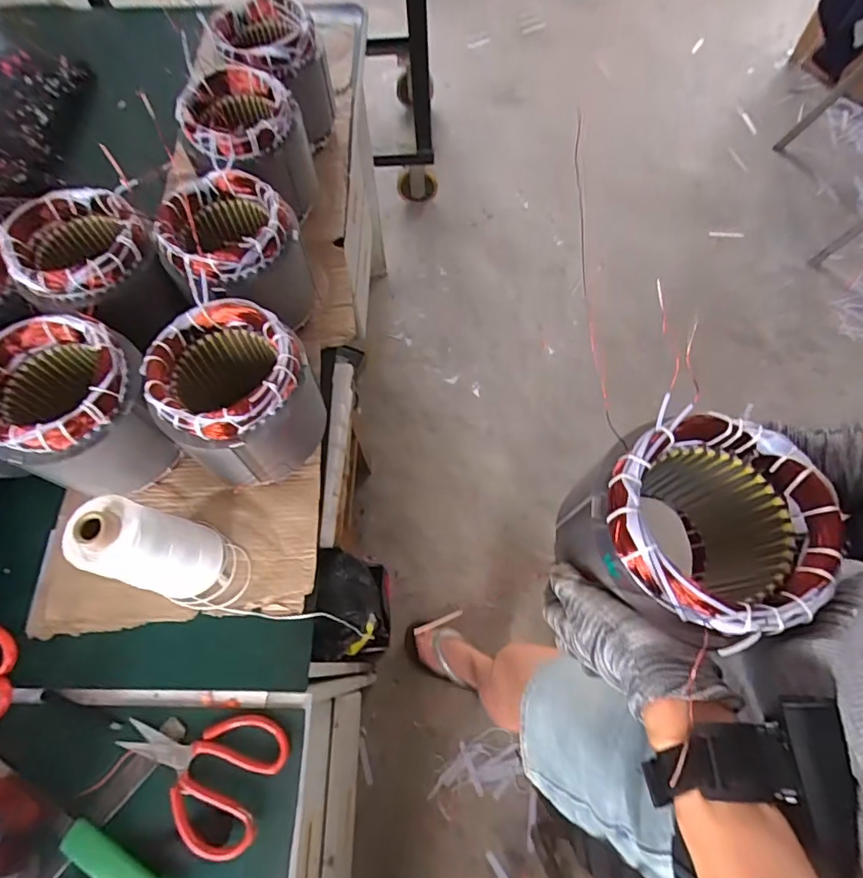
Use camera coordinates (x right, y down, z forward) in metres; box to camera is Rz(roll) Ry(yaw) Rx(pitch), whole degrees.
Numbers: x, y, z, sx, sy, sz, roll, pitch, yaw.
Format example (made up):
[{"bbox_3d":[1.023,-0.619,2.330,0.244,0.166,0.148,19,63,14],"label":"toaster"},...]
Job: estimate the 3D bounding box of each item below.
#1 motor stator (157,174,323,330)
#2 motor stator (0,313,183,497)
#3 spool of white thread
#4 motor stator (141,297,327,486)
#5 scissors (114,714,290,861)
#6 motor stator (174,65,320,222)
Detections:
[{"bbox_3d":[-0.227,-0.212,0.606,0.143,0.135,0.130,0,72,1],"label":"motor stator"},{"bbox_3d":[-0.358,-0.028,0.537,0.138,0.149,0.124,-26,73,-7],"label":"motor stator"},{"bbox_3d":[-0.259,0.101,0.488,0.073,0.168,0.078,0,72,1],"label":"spool of white thread"},{"bbox_3d":[-0.199,-0.042,0.540,0.132,0.146,0.140,0,72,1],"label":"motor stator"},{"bbox_3d":[-0.220,0.305,0.481,0.151,0.024,0.108,19,67,5],"label":"scissors"},{"bbox_3d":[-0.241,-0.378,0.662,0.148,0.122,0.135,0,72,1],"label":"motor stator"}]

